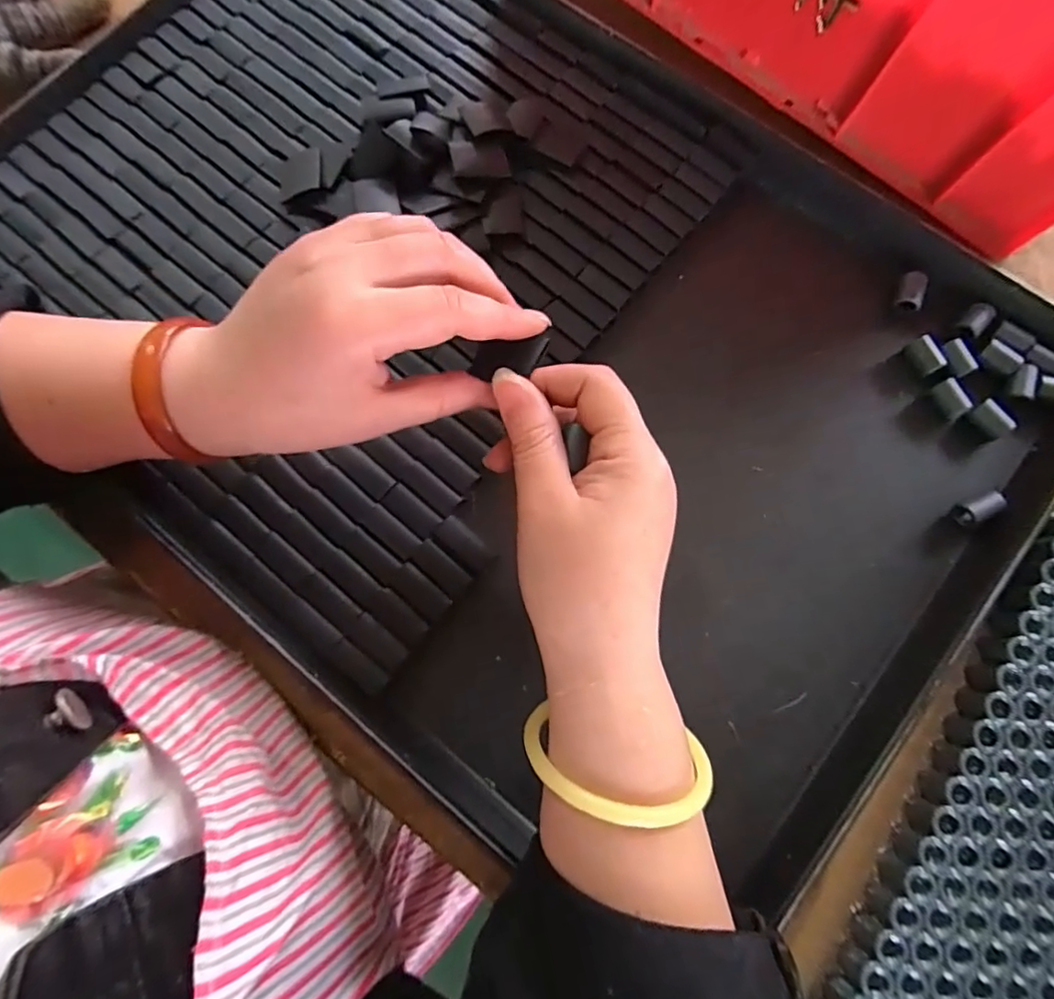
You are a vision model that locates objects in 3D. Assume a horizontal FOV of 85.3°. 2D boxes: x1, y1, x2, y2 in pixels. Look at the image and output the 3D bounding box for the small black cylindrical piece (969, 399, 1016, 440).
[{"bbox_3d":[0.251,-0.043,0.308,0.012,0.009,0.020,-38,81,-4],"label":"small black cylindrical piece"}]

